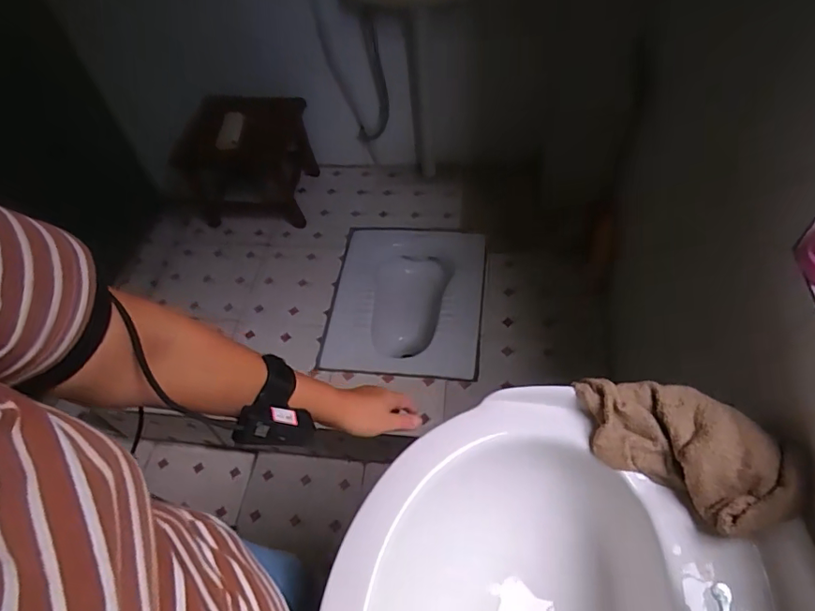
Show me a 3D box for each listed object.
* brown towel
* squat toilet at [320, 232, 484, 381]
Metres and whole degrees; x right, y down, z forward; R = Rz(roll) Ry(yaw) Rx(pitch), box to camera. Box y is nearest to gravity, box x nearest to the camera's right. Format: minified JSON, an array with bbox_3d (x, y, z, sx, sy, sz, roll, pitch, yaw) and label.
[{"bbox_3d":[0.291,0.140,0.566,0.227,0.056,0.121,35,63,27],"label":"brown towel"},{"bbox_3d":[0.008,0.015,1.580,0.419,0.242,0.517,4,54,9],"label":"squat toilet"}]

